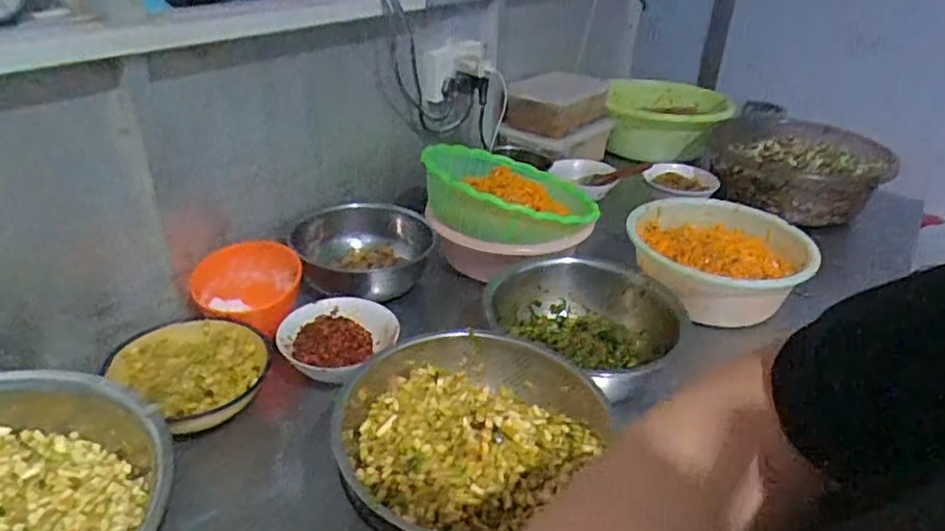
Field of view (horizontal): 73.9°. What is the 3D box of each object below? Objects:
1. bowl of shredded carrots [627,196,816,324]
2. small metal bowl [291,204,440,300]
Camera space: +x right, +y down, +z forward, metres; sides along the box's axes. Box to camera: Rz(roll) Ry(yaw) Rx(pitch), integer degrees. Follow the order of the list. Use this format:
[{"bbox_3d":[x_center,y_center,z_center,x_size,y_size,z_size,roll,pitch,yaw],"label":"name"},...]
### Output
[{"bbox_3d":[0.379,-0.004,0.984,0.272,0.110,0.299,9,30,11],"label":"bowl of shredded carrots"},{"bbox_3d":[-0.173,-0.025,0.969,0.204,0.093,0.194,4,30,2],"label":"small metal bowl"}]

